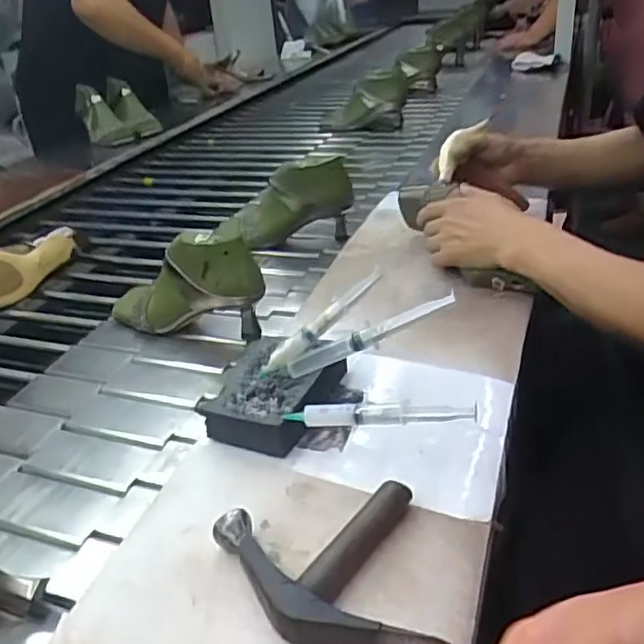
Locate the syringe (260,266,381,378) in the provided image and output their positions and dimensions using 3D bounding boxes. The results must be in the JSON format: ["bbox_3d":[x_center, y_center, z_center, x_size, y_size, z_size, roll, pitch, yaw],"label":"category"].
[{"bbox_3d":[0.001,0.000,0.583,0.143,0.016,0.016,-41,40,-10],"label":"syringe"}]

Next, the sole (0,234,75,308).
[{"bbox_3d":[-0.453,-0.079,0.961,0.052,0.079,0.194,12,35,29],"label":"sole"}]

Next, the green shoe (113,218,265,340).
[{"bbox_3d":[-0.177,-0.047,0.794,0.202,0.142,0.071,10,34,25],"label":"green shoe"}]

